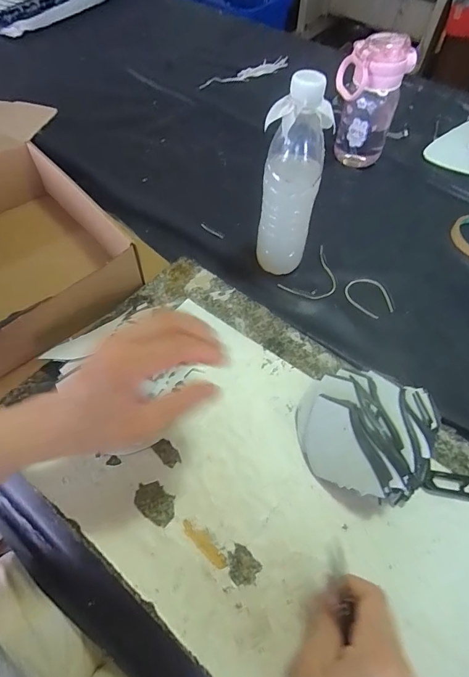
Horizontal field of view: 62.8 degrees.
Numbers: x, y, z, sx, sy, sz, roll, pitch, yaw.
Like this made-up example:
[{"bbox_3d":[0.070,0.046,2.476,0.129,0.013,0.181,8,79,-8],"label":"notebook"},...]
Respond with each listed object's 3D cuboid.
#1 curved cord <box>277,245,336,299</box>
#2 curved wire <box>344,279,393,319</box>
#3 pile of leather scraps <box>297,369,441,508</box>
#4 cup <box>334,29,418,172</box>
[{"bbox_3d":[0.113,-0.084,0.528,0.061,0.006,0.103,38,62,21],"label":"curved cord"},{"bbox_3d":[0.180,-0.055,0.513,0.052,0.004,0.065,-25,62,-9],"label":"curved wire"},{"bbox_3d":[0.124,0.091,0.367,0.129,0.051,0.112,20,57,11],"label":"pile of leather scraps"},{"bbox_3d":[0.207,-0.370,0.609,0.098,0.182,0.071,15,56,8],"label":"cup"}]

